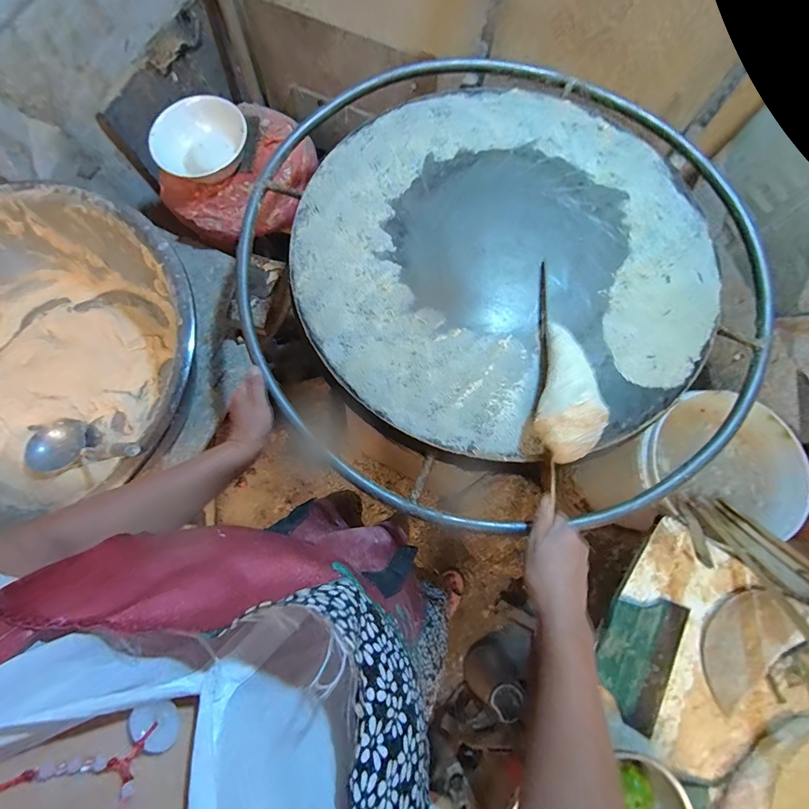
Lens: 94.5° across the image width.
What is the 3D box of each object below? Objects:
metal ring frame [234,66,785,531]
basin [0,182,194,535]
[{"bbox_3d":[0.157,-0.239,0.590,0.821,0.054,0.817,-24,76,-8],"label":"metal ring frame"},{"bbox_3d":[-0.638,-0.082,0.652,0.597,0.187,0.529,-16,75,-6],"label":"basin"}]

